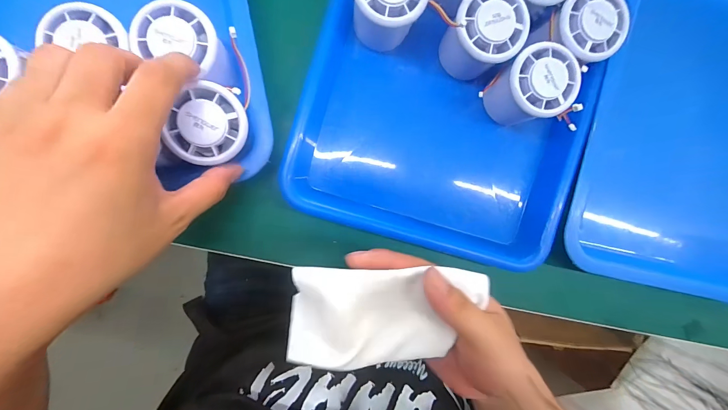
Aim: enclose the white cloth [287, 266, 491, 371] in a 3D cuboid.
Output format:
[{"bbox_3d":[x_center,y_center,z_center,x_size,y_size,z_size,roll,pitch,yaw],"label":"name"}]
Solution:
[{"bbox_3d":[0.018,0.075,0.214,0.133,0.026,0.066,4,92,-7],"label":"white cloth"}]

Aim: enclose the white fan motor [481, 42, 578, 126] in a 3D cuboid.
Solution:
[{"bbox_3d":[0.139,-0.099,0.263,0.051,0.053,0.053,0,92,-7],"label":"white fan motor"}]

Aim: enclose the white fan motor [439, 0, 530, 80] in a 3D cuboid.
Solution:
[{"bbox_3d":[0.095,-0.137,0.259,0.056,0.056,0.055,28,89,-7],"label":"white fan motor"}]

